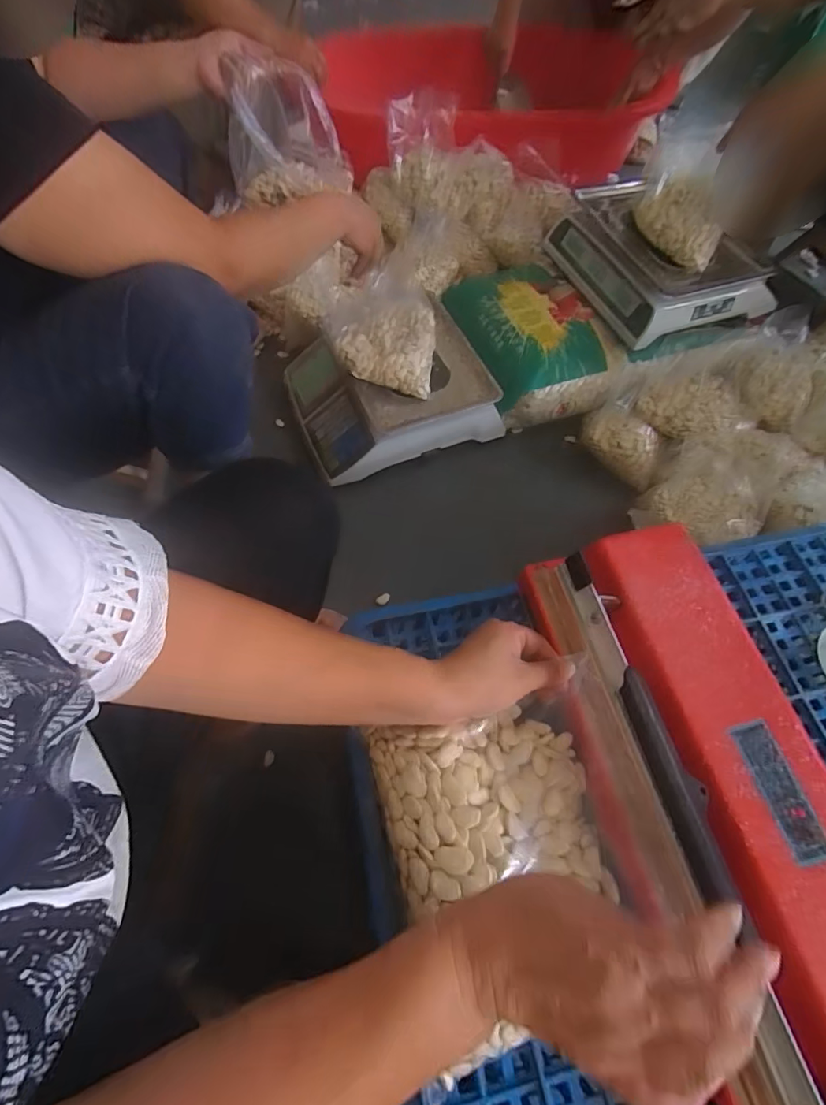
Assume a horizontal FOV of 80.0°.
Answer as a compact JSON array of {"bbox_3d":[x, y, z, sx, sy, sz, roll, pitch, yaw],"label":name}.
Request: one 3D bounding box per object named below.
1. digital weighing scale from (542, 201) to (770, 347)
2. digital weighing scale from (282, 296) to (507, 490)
[{"bbox_3d":[0.472,-0.565,0.952,0.327,0.123,0.327,-22,65,-15],"label":"digital weighing scale"},{"bbox_3d":[-0.044,-0.306,0.932,0.344,0.104,0.282,-17,64,-12],"label":"digital weighing scale"}]

